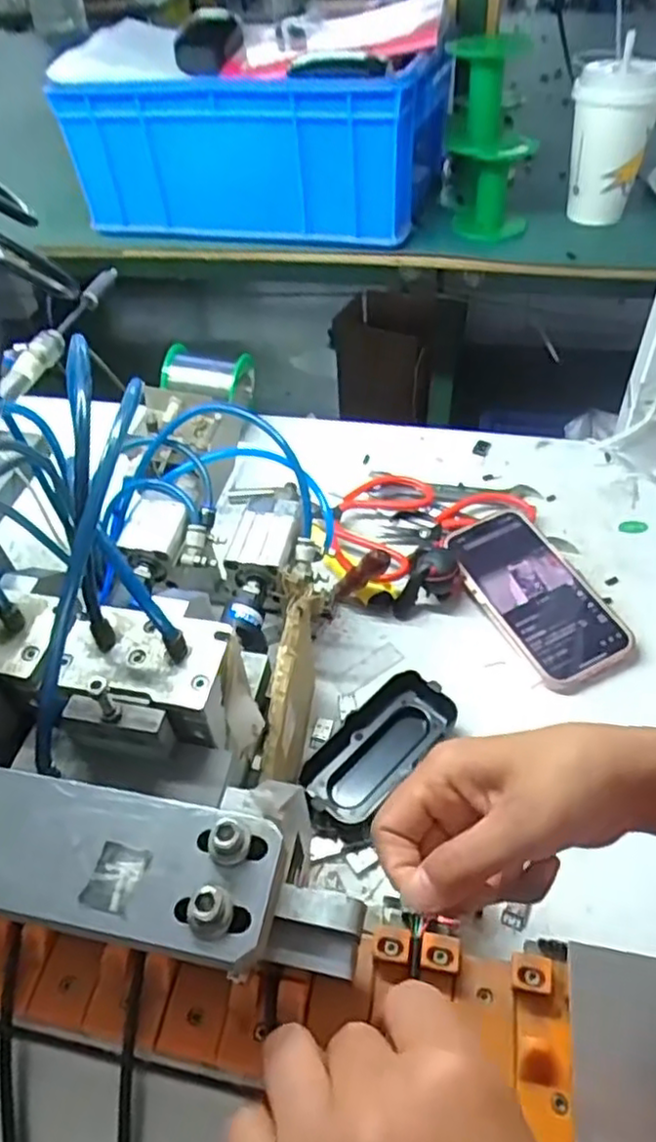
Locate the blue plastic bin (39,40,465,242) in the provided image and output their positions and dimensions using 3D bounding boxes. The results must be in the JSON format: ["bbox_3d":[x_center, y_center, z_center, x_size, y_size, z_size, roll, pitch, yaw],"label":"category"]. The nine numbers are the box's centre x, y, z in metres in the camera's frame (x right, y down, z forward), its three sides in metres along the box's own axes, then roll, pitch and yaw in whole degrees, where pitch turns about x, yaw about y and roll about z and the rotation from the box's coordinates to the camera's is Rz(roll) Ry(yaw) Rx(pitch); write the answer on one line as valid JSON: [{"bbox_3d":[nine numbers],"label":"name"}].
[{"bbox_3d":[-0.057,-0.428,0.669,0.344,0.122,0.195,10,49,13],"label":"blue plastic bin"}]

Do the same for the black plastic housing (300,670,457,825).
[{"bbox_3d":[0.033,0.114,0.439,0.050,0.026,0.108,35,58,30],"label":"black plastic housing"}]

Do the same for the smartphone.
[{"bbox_3d":[0.156,0.016,0.517,0.079,0.007,0.155,-27,56,-15],"label":"smartphone"}]

